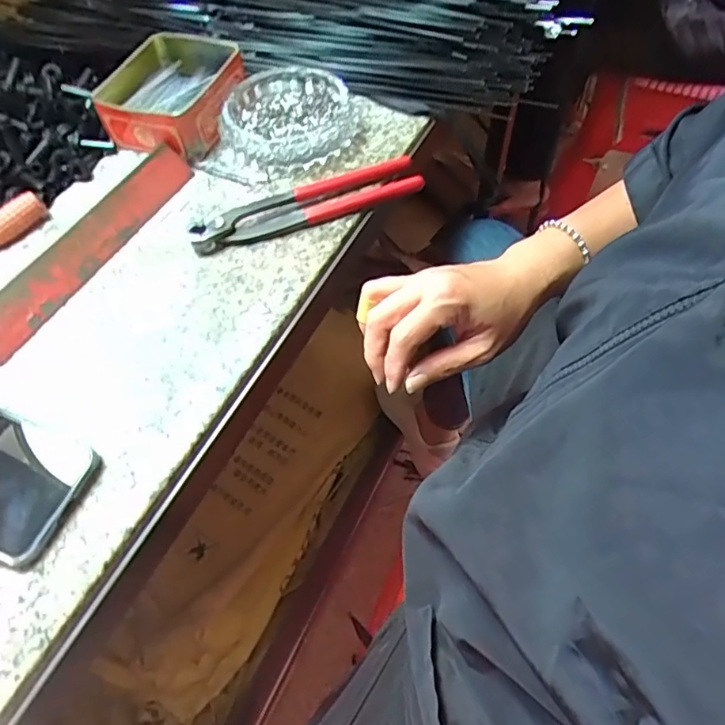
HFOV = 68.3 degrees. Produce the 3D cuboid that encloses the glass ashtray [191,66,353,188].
[{"bbox_3d":[-0.069,-0.215,0.483,0.117,0.031,0.135,18,61,15],"label":"glass ashtray"}]

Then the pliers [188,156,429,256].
[{"bbox_3d":[-0.042,-0.130,0.441,0.196,0.024,0.039,-25,60,-12],"label":"pliers"}]

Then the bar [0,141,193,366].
[{"bbox_3d":[-0.215,-0.096,0.421,0.013,0.035,0.226,1,50,45],"label":"bar"}]

